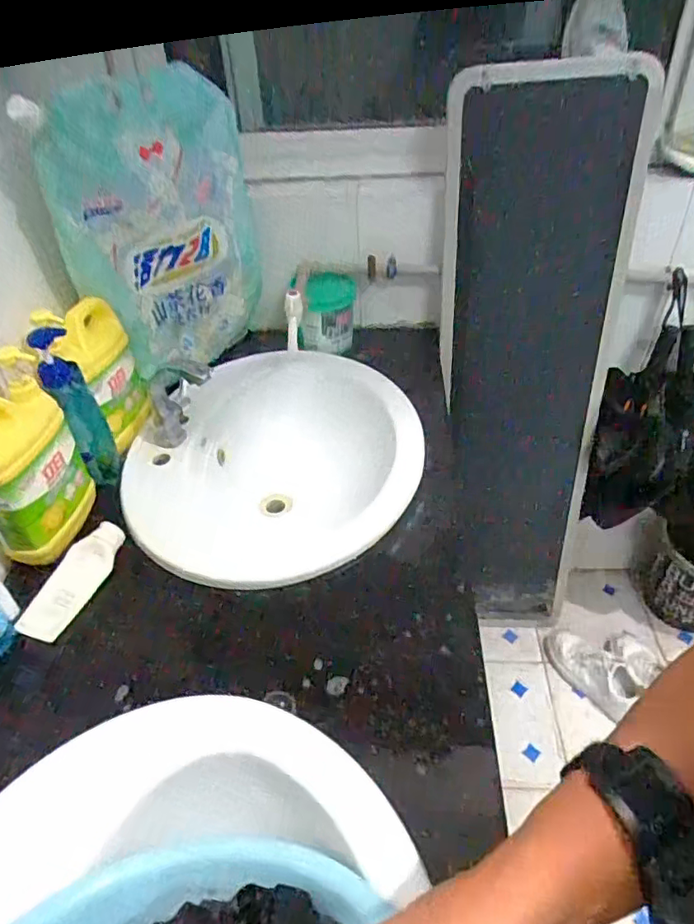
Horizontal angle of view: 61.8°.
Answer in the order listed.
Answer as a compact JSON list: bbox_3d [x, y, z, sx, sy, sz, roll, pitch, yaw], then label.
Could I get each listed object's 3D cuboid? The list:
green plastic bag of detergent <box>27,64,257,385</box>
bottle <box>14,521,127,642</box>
[{"bbox_3d":[-0.276,-0.352,0.918,0.097,0.434,0.360,16,44,22],"label":"green plastic bag of detergent"},{"bbox_3d":[-0.334,0.145,0.716,0.050,0.029,0.154,19,60,21],"label":"bottle"}]

